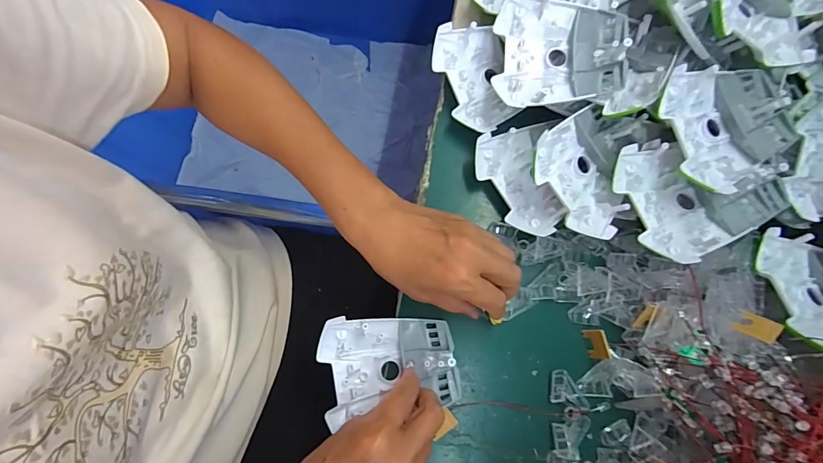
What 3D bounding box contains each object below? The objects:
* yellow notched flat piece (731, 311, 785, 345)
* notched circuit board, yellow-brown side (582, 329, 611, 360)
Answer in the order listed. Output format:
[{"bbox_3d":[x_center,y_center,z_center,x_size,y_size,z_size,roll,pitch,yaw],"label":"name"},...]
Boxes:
[{"bbox_3d":[0.262,0.072,0.300,0.021,0.025,0.004,-35,126,-21],"label":"yellow notched flat piece"},{"bbox_3d":[0.159,0.097,0.340,0.006,0.023,0.026,-5,77,-29],"label":"notched circuit board, yellow-brown side"}]

